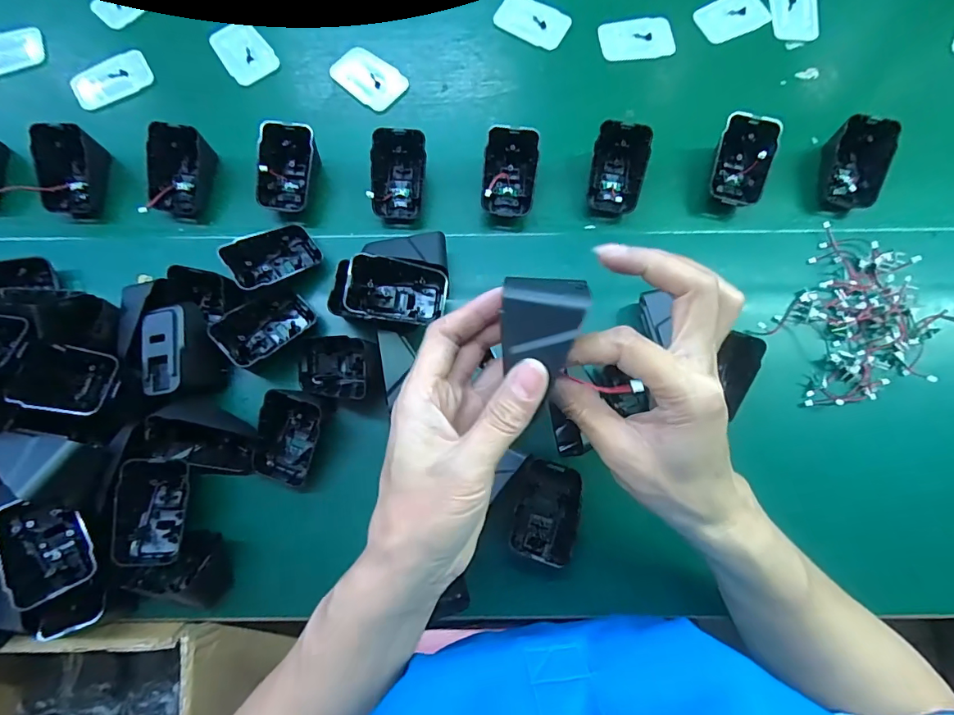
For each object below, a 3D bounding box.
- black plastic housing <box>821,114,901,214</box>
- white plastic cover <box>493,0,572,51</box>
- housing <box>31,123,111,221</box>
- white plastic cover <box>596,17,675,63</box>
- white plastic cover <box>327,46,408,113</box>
[{"bbox_3d":[0.317,-0.161,0.385,0.043,0.036,0.065,7,77,1],"label":"black plastic housing"},{"bbox_3d":[0.055,-0.330,0.454,0.073,0.004,0.050,34,80,7],"label":"white plastic cover"},{"bbox_3d":[-0.346,-0.156,0.392,0.050,0.040,0.063,0,77,0],"label":"housing"},{"bbox_3d":[0.154,-0.307,0.446,0.069,0.007,0.045,-4,77,-1],"label":"white plastic cover"},{"bbox_3d":[-0.103,-0.263,0.437,0.069,0.007,0.045,37,80,8],"label":"white plastic cover"}]

